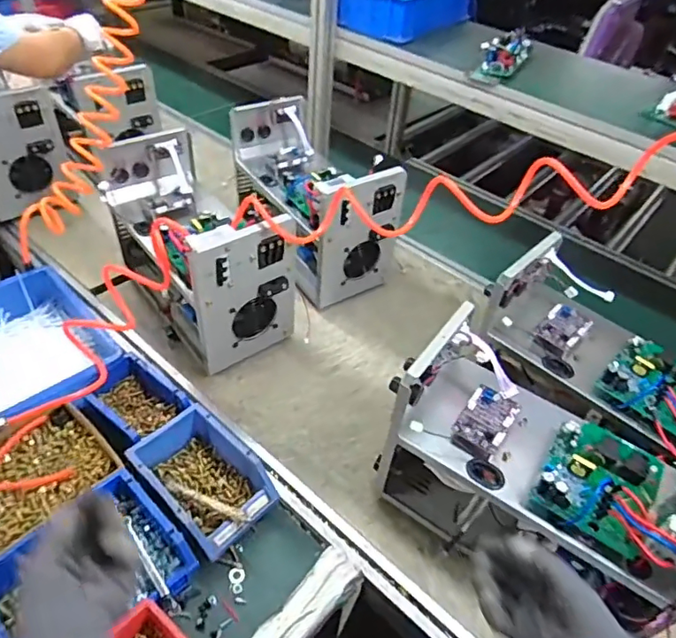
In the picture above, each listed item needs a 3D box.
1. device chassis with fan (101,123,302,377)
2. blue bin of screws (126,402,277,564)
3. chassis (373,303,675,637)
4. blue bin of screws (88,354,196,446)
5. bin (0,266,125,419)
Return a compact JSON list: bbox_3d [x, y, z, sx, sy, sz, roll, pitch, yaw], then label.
[{"bbox_3d":[-0.264,-0.128,0.956,0.197,0.256,0.390,-28,53,-30],"label":"device chassis with fan"},{"bbox_3d":[-0.184,0.215,0.720,0.184,0.074,0.121,35,51,27],"label":"blue bin of screws"},{"bbox_3d":[0.257,0.196,0.677,0.376,0.262,0.187,31,49,24],"label":"chassis"},{"bbox_3d":[-0.314,0.131,0.807,0.158,0.061,0.097,31,49,24],"label":"blue bin of screws"},{"bbox_3d":[-0.515,0.045,0.876,0.224,0.084,0.324,-29,53,-31],"label":"bin"}]

